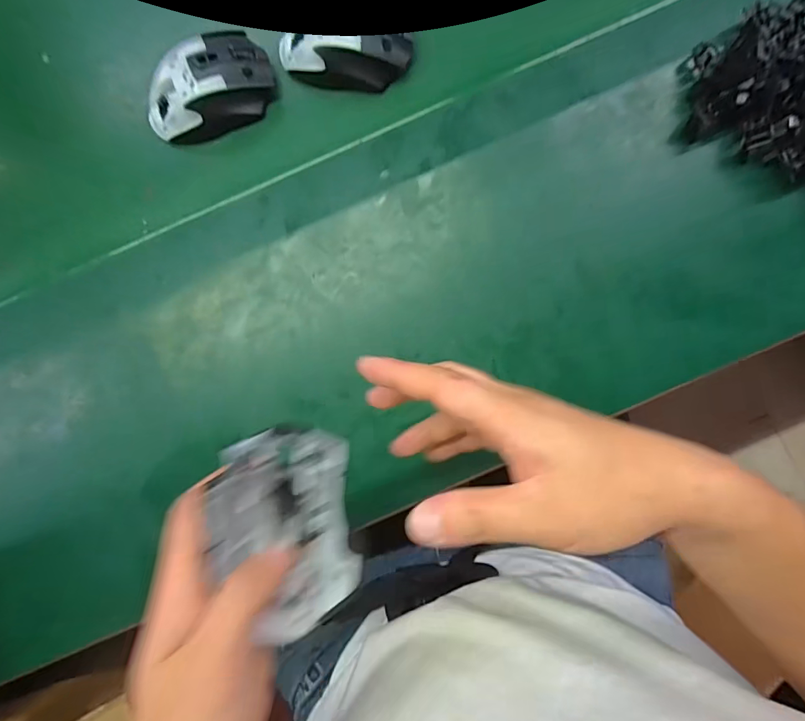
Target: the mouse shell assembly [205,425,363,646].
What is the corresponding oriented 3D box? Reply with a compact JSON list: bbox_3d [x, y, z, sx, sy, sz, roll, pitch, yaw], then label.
[{"bbox_3d":[-0.062,0.089,0.240,0.070,0.031,0.114,-8,104,-11],"label":"mouse shell assembly"}]

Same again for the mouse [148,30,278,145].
[{"bbox_3d":[-0.166,-0.232,0.379,0.111,0.035,0.069,-29,88,1],"label":"mouse"}]

